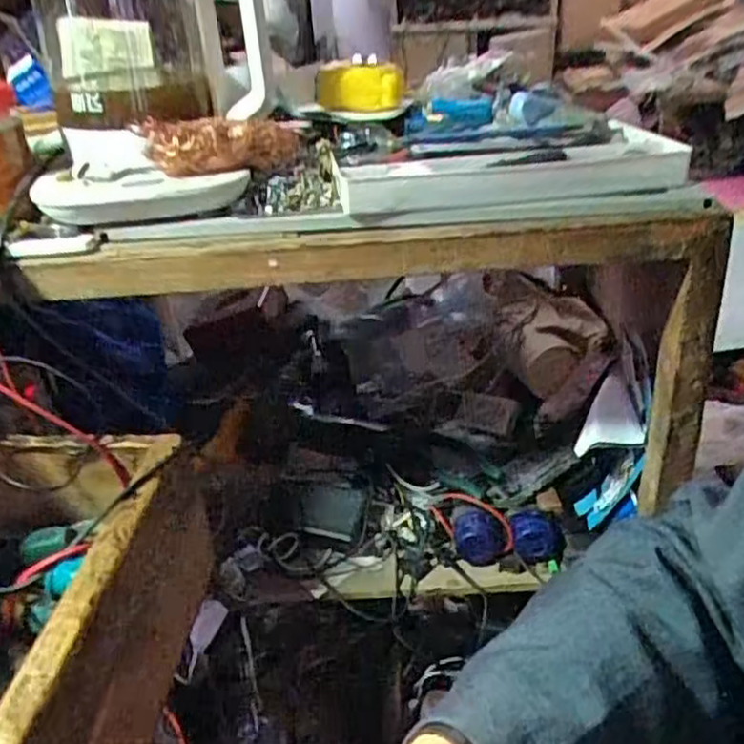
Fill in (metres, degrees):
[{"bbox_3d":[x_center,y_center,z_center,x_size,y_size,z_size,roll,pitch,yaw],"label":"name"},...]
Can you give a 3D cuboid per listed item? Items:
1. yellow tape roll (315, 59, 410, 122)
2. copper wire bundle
[{"bbox_3d":[-0.009,-0.263,0.681,0.090,0.044,0.072,-4,30,-1],"label":"yellow tape roll"},{"bbox_3d":[-0.115,-0.181,0.581,0.128,0.045,0.035,-17,33,-22],"label":"copper wire bundle"}]

